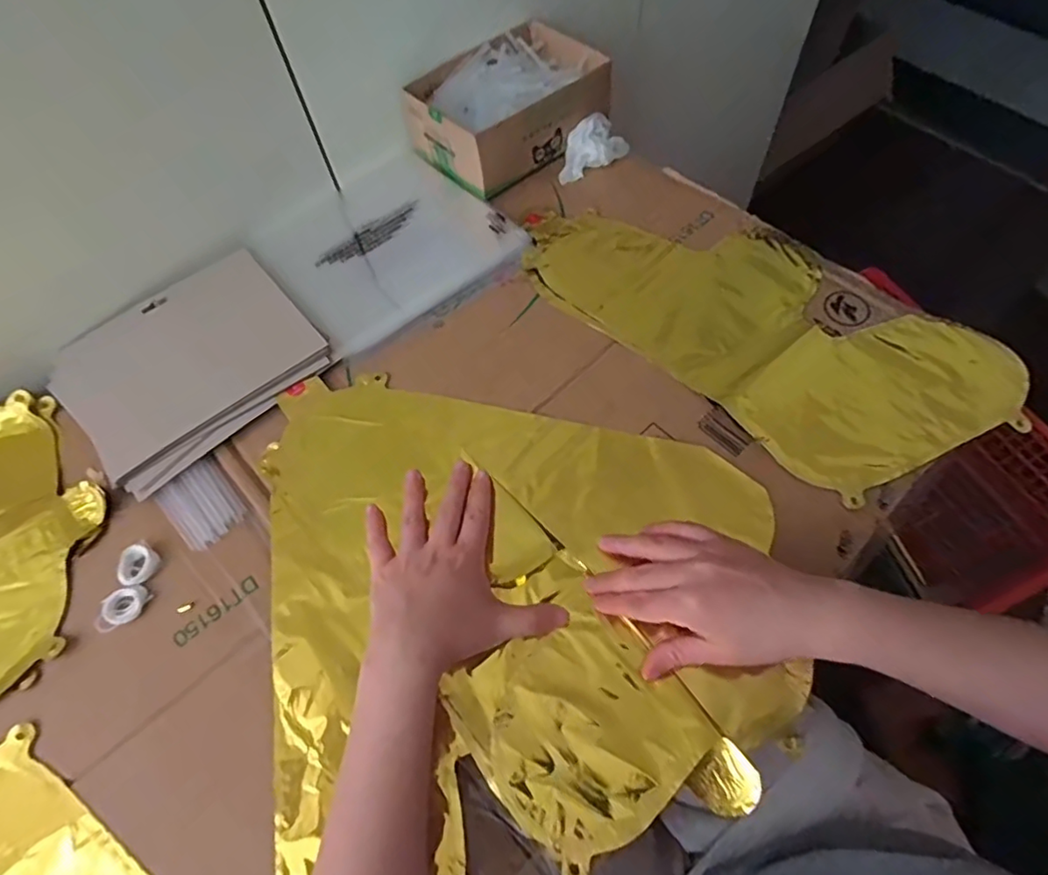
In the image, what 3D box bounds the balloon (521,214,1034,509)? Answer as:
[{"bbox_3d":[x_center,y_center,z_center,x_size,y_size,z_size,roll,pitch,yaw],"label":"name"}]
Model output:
[{"bbox_3d":[0.195,-0.114,0.495,0.196,0.017,0.396,-42,67,-17],"label":"balloon"}]

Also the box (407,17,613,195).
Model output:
[{"bbox_3d":[-0.018,-0.345,0.602,0.188,0.063,0.132,-36,66,-14],"label":"box"}]

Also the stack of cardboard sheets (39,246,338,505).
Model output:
[{"bbox_3d":[-0.296,-0.071,0.505,0.199,0.014,0.194,-40,67,-16],"label":"stack of cardboard sheets"}]

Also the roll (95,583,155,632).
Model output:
[{"bbox_3d":[-0.285,0.120,0.407,0.025,0.006,0.035,33,69,19],"label":"roll"}]

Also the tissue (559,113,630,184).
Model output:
[{"bbox_3d":[0.071,-0.306,0.600,0.084,0.028,0.049,-25,63,-9],"label":"tissue"}]

